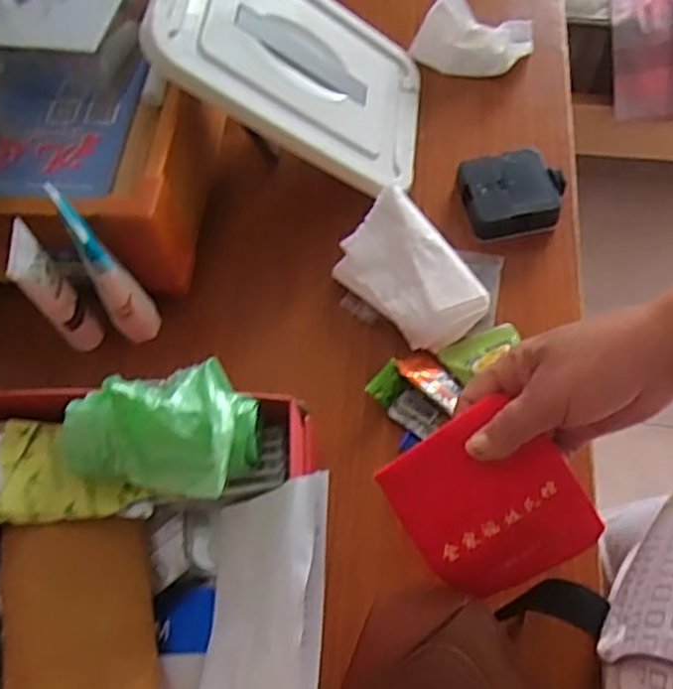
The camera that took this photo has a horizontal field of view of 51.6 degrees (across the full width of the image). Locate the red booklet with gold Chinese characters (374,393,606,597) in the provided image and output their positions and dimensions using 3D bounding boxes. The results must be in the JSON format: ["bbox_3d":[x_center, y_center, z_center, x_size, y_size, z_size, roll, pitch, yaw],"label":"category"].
[{"bbox_3d":[0.092,0.096,0.412,0.097,0.012,0.112,-33,101,6],"label":"red booklet with gold Chinese characters"}]

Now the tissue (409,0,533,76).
[{"bbox_3d":[0.135,-0.307,0.684,0.117,0.055,0.065,6,63,7],"label":"tissue"}]

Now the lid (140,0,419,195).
[{"bbox_3d":[-0.032,-0.237,0.588,0.244,0.016,0.173,21,61,-27],"label":"lid"}]

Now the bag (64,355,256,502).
[{"bbox_3d":[-0.103,0.042,0.398,0.109,0.039,0.074,11,64,9],"label":"bag"}]

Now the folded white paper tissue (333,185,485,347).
[{"bbox_3d":[0.058,-0.058,0.556,0.078,0.030,0.123,-37,66,-15],"label":"folded white paper tissue"}]

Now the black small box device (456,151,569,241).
[{"bbox_3d":[0.149,-0.128,0.594,0.084,0.023,0.072,-5,62,1],"label":"black small box device"}]

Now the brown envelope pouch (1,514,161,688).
[{"bbox_3d":[-0.148,0.164,0.397,0.081,0.027,0.121,-9,62,-2],"label":"brown envelope pouch"}]

